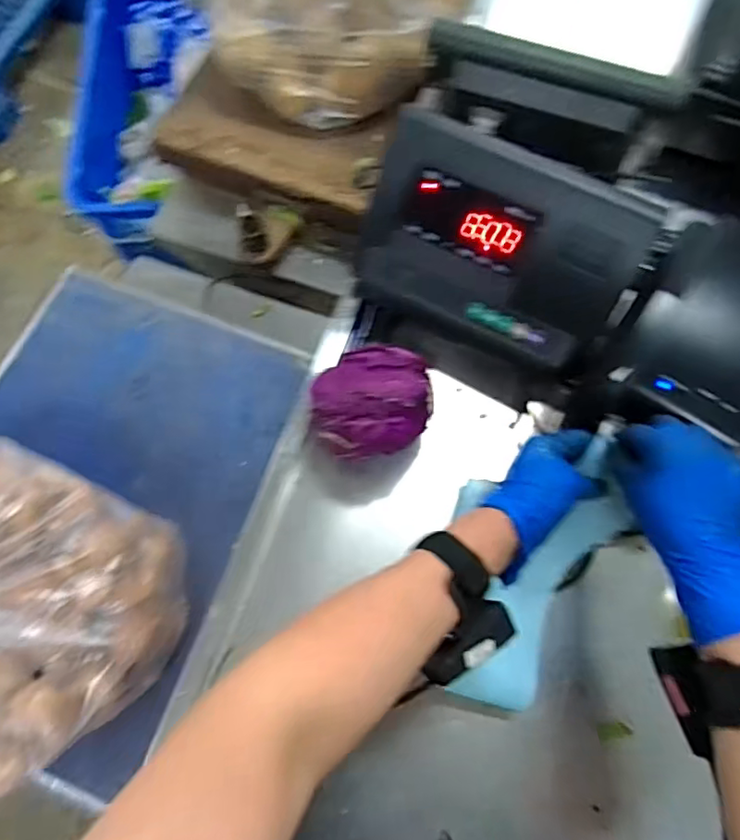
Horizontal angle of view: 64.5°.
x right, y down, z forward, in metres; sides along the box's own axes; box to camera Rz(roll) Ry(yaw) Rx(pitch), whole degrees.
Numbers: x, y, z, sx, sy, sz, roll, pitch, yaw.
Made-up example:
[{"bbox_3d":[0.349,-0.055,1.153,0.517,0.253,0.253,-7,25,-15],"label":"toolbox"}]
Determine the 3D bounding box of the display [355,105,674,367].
[{"bbox_3d":[0.122,-0.161,0.566,0.244,0.179,0.080,26,29,12],"label":"display"}]

